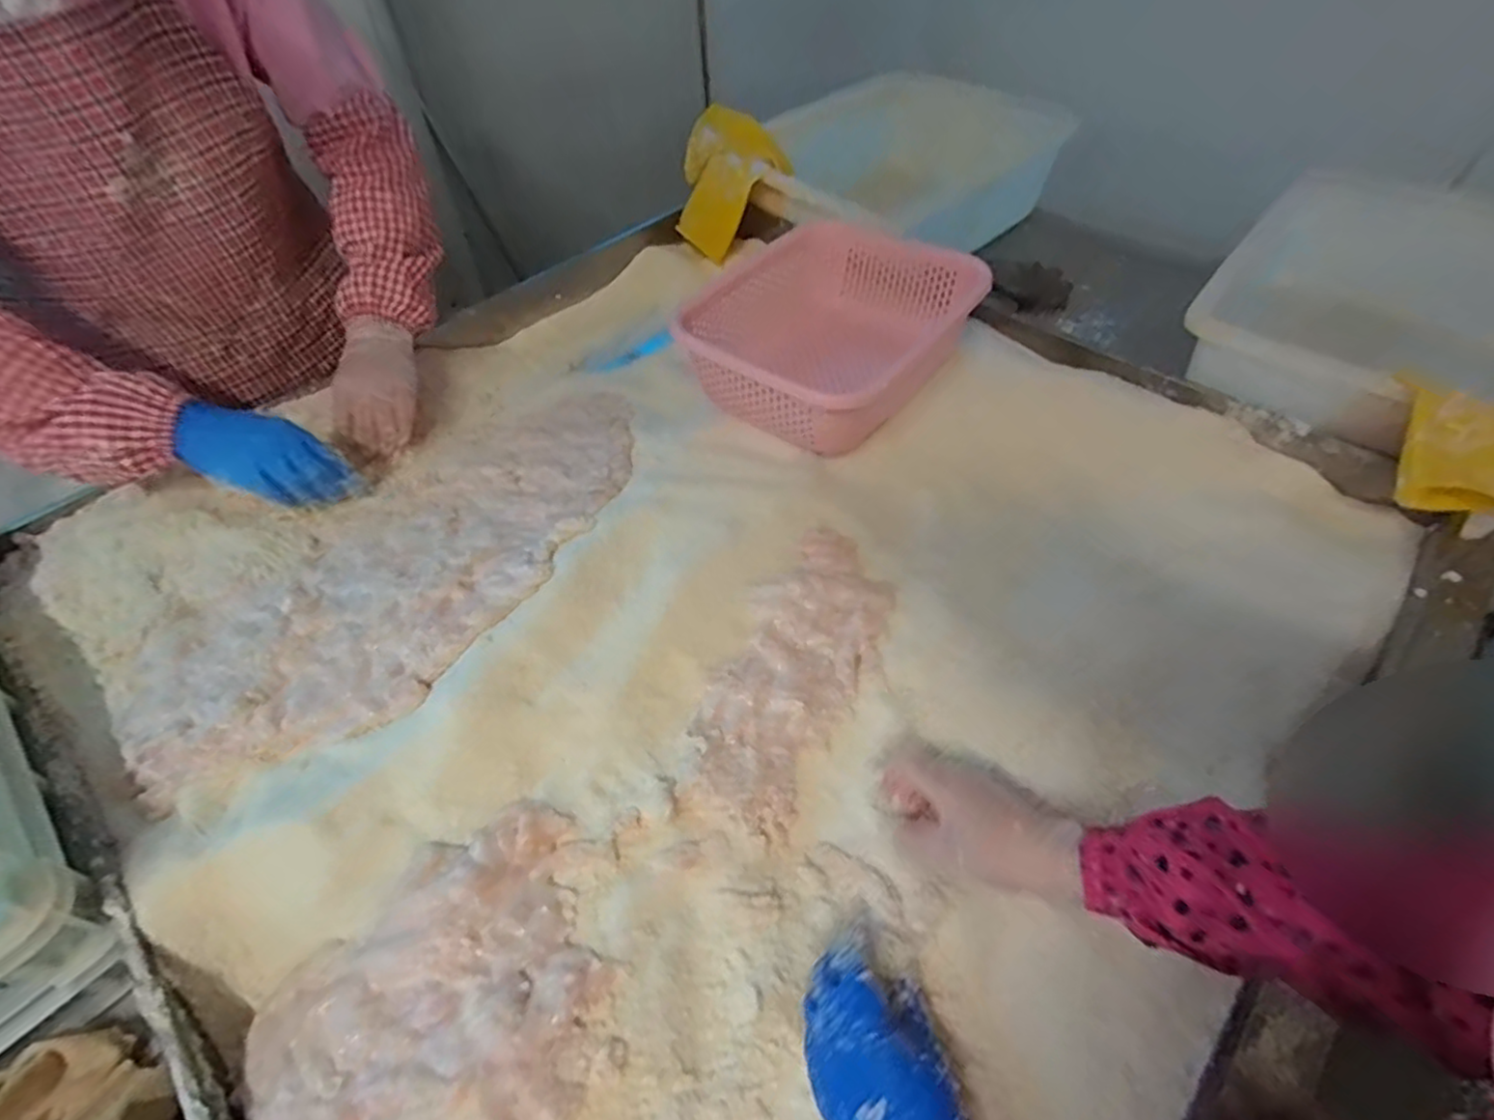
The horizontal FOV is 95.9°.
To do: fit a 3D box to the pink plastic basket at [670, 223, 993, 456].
[{"bbox_3d":[0.107,-0.256,0.787,0.227,0.128,0.343,28,57,21],"label":"pink plastic basket"}]

